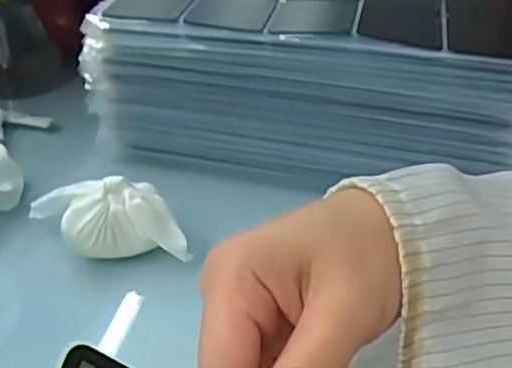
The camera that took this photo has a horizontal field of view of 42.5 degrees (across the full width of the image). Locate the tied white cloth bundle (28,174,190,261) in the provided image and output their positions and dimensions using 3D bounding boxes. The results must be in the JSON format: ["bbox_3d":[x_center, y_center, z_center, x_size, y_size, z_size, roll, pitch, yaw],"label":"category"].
[{"bbox_3d":[-0.086,0.017,0.370,0.098,0.038,0.036,6,34,5],"label":"tied white cloth bundle"}]

